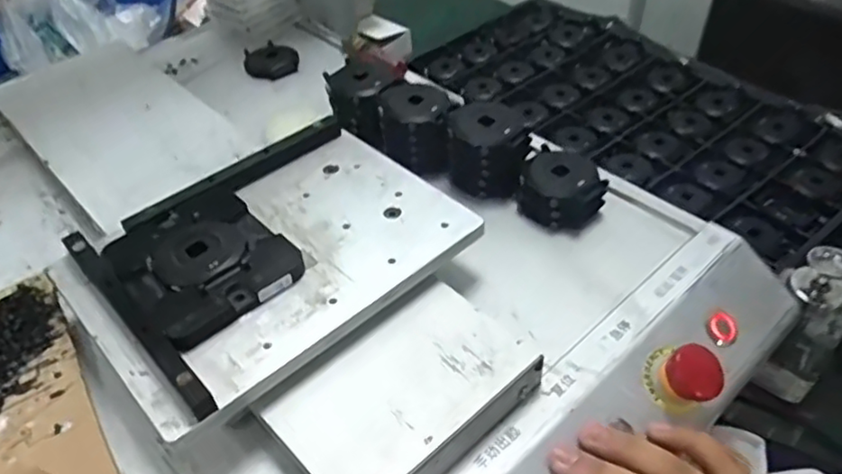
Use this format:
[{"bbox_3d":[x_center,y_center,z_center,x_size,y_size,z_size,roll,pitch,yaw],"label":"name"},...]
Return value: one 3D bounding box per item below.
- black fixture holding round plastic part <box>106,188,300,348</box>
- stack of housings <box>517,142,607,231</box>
[{"bbox_3d":[-0.117,0.010,0.348,0.079,0.012,0.092,-33,52,-28],"label":"black fixture holding round plastic part"},{"bbox_3d":[0.095,-0.032,0.427,0.051,0.032,0.047,24,50,24],"label":"stack of housings"}]

